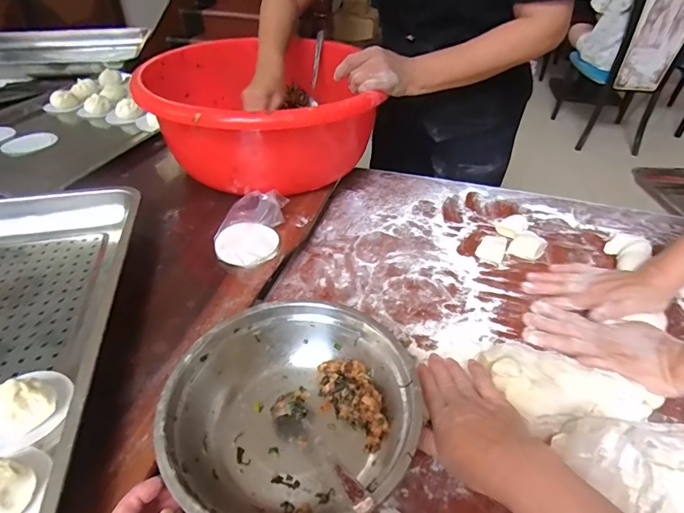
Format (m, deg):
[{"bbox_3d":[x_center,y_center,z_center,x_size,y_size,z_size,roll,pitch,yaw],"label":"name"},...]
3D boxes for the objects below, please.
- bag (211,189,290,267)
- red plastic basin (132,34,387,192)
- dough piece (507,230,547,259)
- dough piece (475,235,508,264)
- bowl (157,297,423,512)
[{"bbox_3d":[-0.133,-0.048,0.607,0.089,0.053,0.141,7,40,7],"label":"bag"},{"bbox_3d":[-0.127,-0.244,0.749,0.343,0.172,0.368,1,40,-1],"label":"red plastic basin"},{"bbox_3d":[0.283,-0.015,0.644,0.044,0.020,0.054,28,47,28],"label":"dough piece"},{"bbox_3d":[0.229,-0.012,0.644,0.038,0.019,0.049,22,44,23],"label":"dough piece"},{"bbox_3d":[-0.051,0.157,0.419,0.222,0.073,0.228,1,40,-1],"label":"bowl"}]

